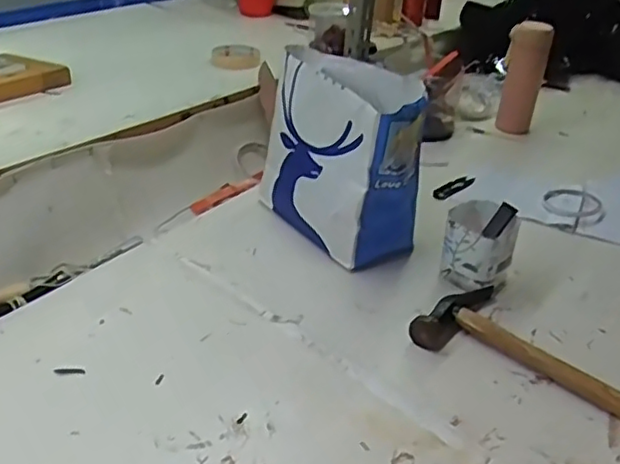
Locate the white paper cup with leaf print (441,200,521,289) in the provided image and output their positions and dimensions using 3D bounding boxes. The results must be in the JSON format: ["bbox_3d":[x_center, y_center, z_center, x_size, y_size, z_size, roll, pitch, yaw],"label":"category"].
[{"bbox_3d":[0.204,0.021,0.804,0.086,0.093,0.077,11,31,9],"label":"white paper cup with leaf print"}]

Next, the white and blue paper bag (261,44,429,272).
[{"bbox_3d":[0.043,-0.102,0.871,0.130,0.212,0.232,-18,38,-34],"label":"white and blue paper bag"}]

